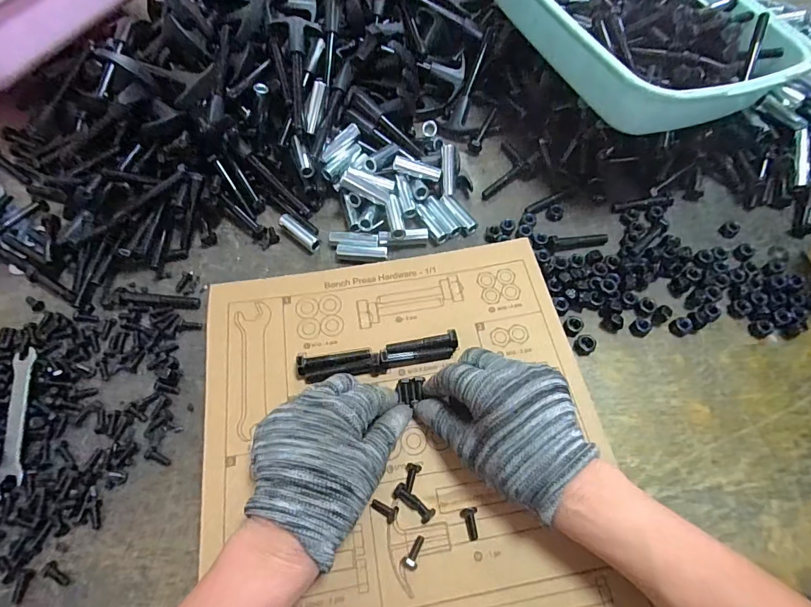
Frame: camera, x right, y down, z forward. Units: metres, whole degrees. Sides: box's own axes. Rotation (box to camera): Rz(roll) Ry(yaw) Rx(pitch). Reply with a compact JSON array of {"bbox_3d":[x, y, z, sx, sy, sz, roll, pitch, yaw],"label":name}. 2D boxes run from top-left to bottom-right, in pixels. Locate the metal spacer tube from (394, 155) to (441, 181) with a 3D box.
[{"bbox_3d":[0.012,-0.145,0.456,0.051,0.013,0.013,15,63,-7],"label":"metal spacer tube"}]

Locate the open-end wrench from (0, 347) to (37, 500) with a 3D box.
[{"bbox_3d":[-0.305,0.091,0.332,0.018,0.006,0.110,-9,71,-2],"label":"open-end wrench"}]

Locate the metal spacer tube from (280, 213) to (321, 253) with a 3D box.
[{"bbox_3d":[-0.108,-0.072,0.435,0.053,0.011,0.016,39,69,18],"label":"metal spacer tube"}]

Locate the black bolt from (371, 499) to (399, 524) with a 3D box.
[{"bbox_3d":[-0.015,0.146,0.301,0.020,0.006,0.011,30,66,2],"label":"black bolt"}]

